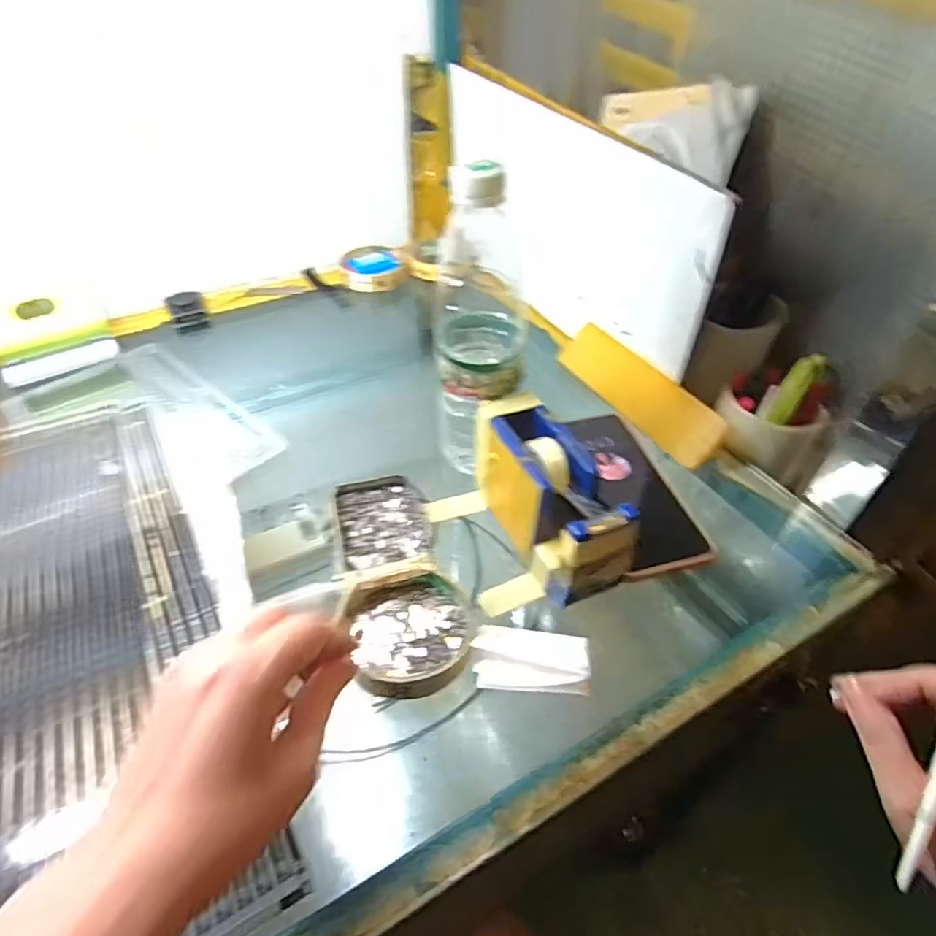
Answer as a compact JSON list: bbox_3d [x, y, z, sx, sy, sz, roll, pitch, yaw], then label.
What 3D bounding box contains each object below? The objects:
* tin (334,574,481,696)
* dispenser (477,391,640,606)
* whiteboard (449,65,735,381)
[{"bbox_3d":[-0.032,0.101,0.359,0.079,0.018,0.082,0,44,0],"label":"tin"},{"bbox_3d":[0.053,0.020,0.391,0.052,0.069,0.139,-17,47,-17],"label":"dispenser"},{"bbox_3d":[0.084,-0.261,0.604,0.020,0.191,0.453,-16,48,-18],"label":"whiteboard"}]

